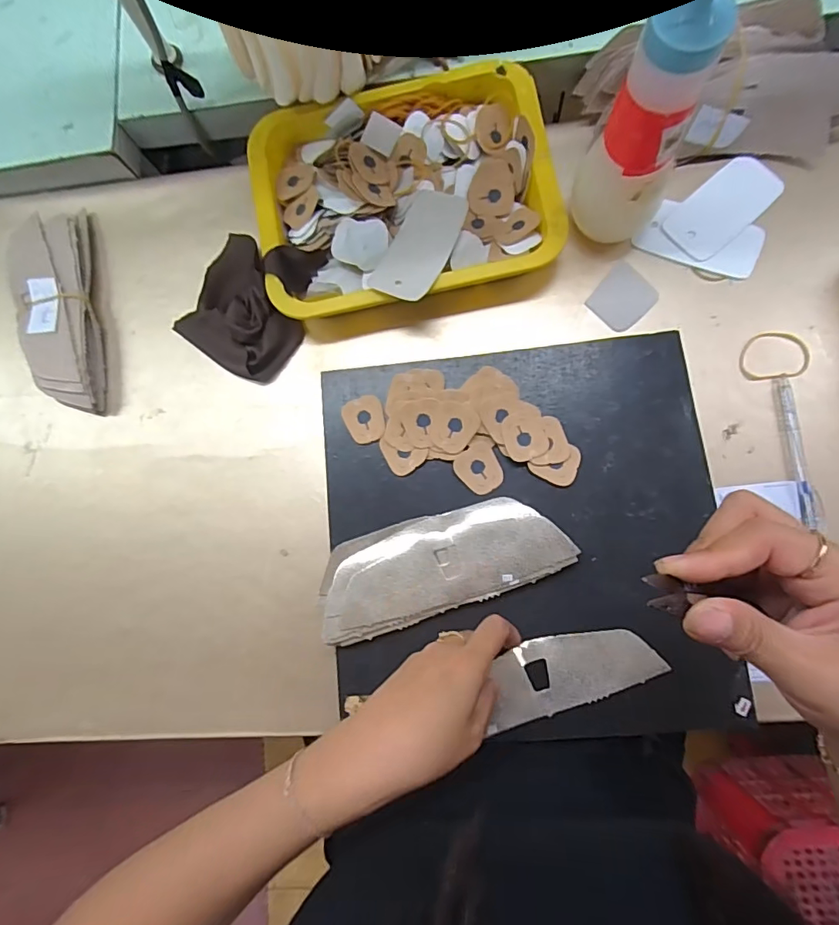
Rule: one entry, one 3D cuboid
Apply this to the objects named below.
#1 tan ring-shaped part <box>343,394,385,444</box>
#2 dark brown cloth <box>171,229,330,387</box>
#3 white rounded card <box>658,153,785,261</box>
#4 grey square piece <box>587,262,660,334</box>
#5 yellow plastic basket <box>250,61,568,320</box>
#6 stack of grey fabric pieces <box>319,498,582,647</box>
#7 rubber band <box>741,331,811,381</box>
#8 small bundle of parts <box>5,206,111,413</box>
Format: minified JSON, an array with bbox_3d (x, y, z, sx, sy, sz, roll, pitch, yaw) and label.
[{"bbox_3d":[-0.046,-0.036,0.414,0.033,0.004,0.039,-20,81,3],"label":"tan ring-shaped part"},{"bbox_3d":[-0.155,-0.146,0.442,0.107,0.041,0.124,29,86,9],"label":"dark brown cloth"},{"bbox_3d":[0.266,-0.224,0.429,0.102,0.004,0.054,-43,80,-1],"label":"white rounded card"},{"bbox_3d":[0.177,-0.144,0.431,0.053,0.004,0.049,-41,80,-1],"label":"grey square piece"},{"bbox_3d":[-0.015,-0.235,0.433,0.250,0.043,0.194,-14,81,4],"label":"yellow plastic basket"},{"bbox_3d":[0.015,0.078,0.381,0.189,0.026,0.073,-19,81,3],"label":"stack of grey fabric pieces"},{"bbox_3d":[0.294,-0.089,0.408,0.054,0.005,0.041,-5,82,5],"label":"rubber band"},{"bbox_3d":[-0.337,-0.142,0.461,0.070,0.030,0.195,-15,81,4],"label":"small bundle of parts"}]

